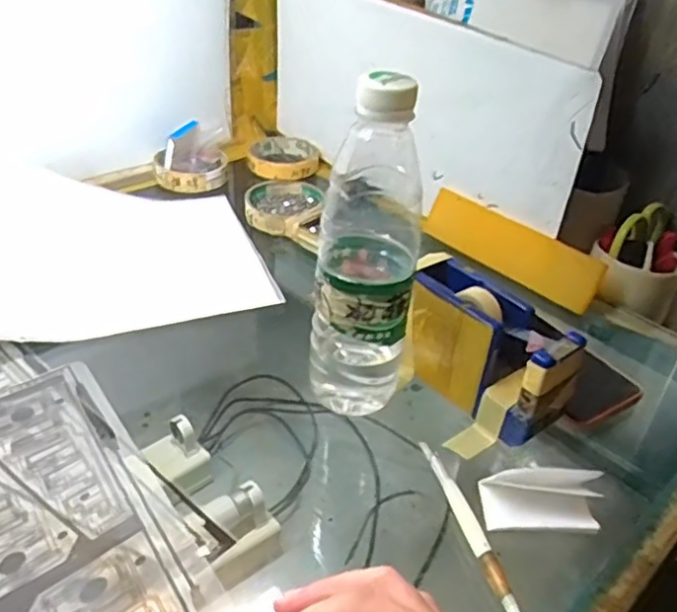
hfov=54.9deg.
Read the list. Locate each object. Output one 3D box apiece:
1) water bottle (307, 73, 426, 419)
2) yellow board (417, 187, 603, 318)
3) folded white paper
[{"bbox_3d":[0.018,-0.029,0.411,0.060,0.226,0.062,10,36,8],"label":"water bottle"},{"bbox_3d":[0.160,-0.059,0.622,0.187,0.051,0.013,36,16,36],"label":"yellow board"},{"bbox_3d":[0.122,0.117,0.391,0.064,0.033,0.028,5,35,2],"label":"folded white paper"}]

